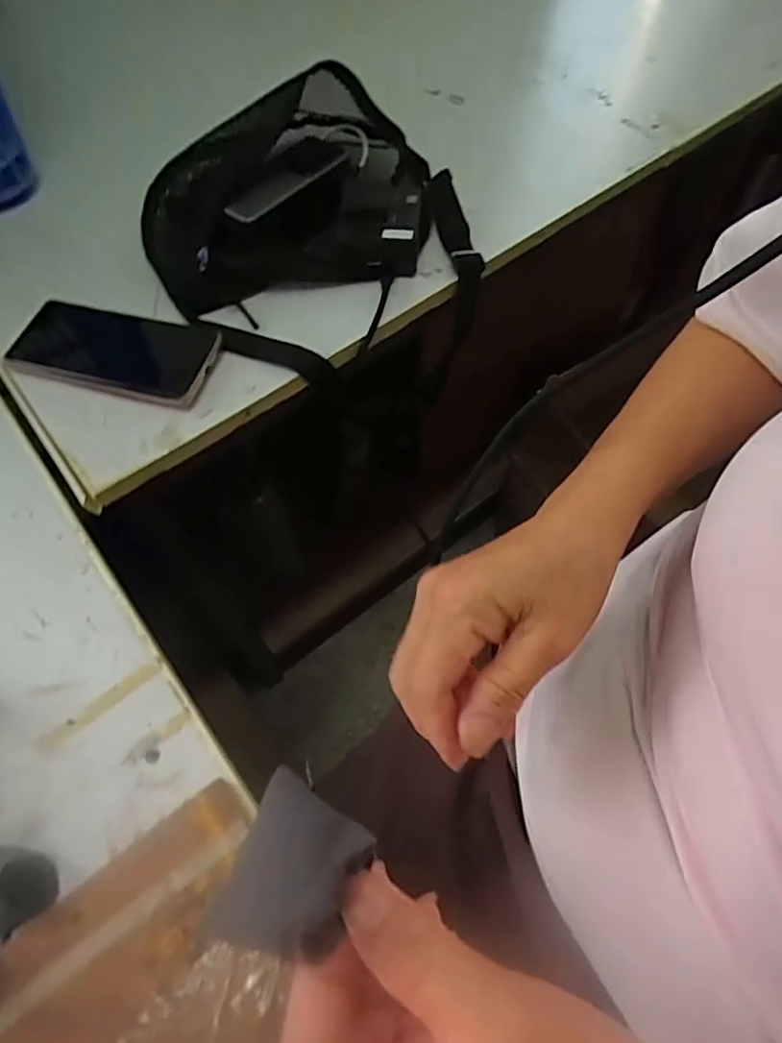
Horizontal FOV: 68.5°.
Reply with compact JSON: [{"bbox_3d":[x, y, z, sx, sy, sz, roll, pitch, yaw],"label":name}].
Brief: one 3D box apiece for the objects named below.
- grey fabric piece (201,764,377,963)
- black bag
[{"bbox_3d":[-0.024,0.095,0.155,0.032,0.018,0.041,9,37,14],"label":"grey fabric piece"},{"bbox_3d":[-0.090,-0.304,0.507,0.246,0.072,0.213,-14,63,-5],"label":"black bag"}]

